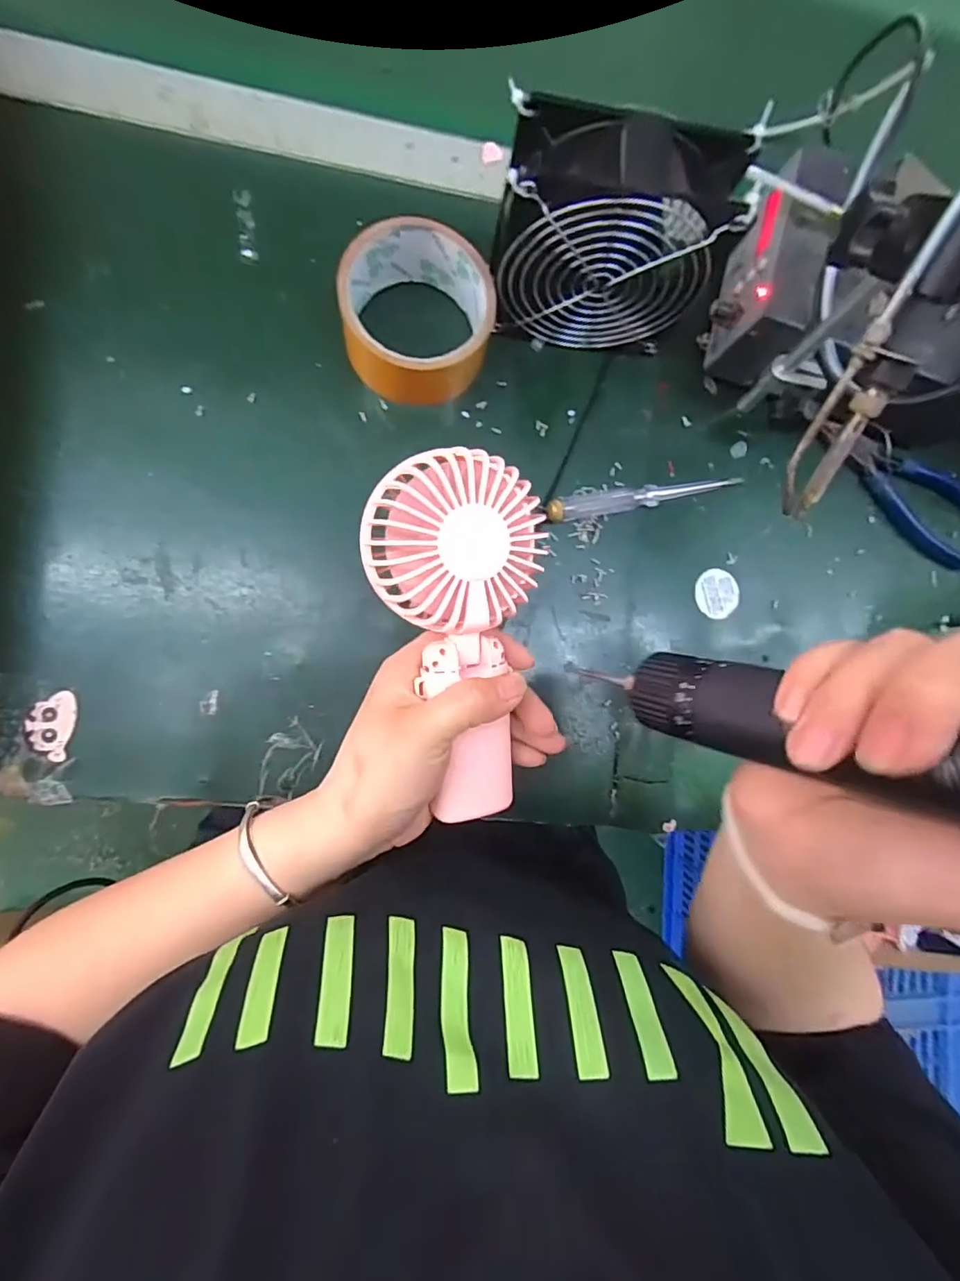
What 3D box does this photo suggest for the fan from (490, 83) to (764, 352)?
[{"bbox_3d":[0.068,-0.220,0.310,0.122,0.116,0.057,4,88,-8],"label":"fan"}]

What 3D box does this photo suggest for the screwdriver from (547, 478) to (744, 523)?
[{"bbox_3d":[0.111,-0.098,0.364,0.138,0.015,0.017,-12,90,-8],"label":"screwdriver"}]

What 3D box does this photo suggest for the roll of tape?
[{"bbox_3d":[-0.038,-0.197,0.331,0.087,0.046,0.086,0,88,-8],"label":"roll of tape"}]

